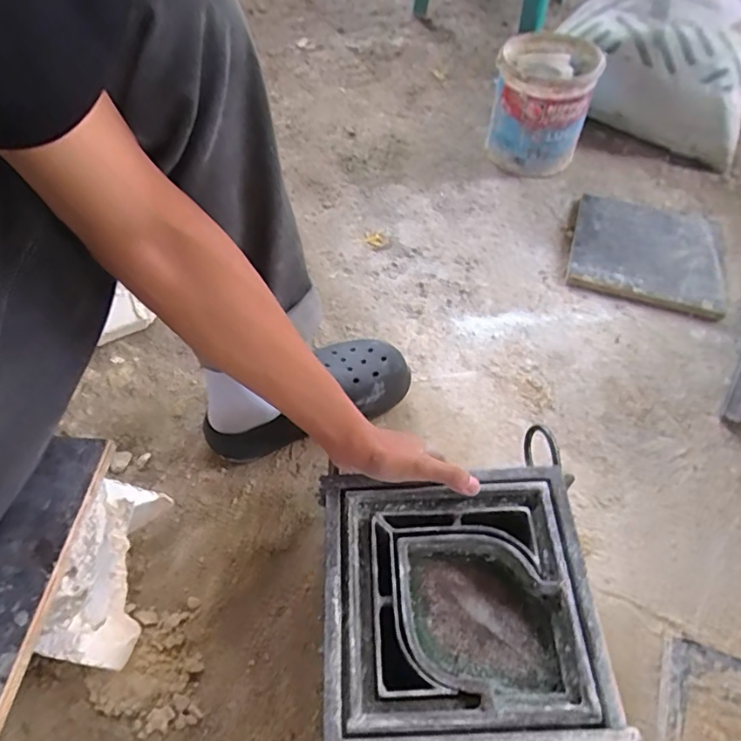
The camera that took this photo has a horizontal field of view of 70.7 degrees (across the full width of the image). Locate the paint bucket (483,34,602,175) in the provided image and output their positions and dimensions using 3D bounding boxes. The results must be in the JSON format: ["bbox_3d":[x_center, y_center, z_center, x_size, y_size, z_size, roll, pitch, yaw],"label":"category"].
[{"bbox_3d":[0.323,-0.499,1.014,0.172,0.207,0.185,-1,55,2],"label":"paint bucket"}]

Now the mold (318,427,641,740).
[{"bbox_3d":[0.076,0.201,0.457,0.229,0.037,0.235,-3,55,-3],"label":"mold"}]

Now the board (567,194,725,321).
[{"bbox_3d":[0.488,-0.217,0.912,0.252,0.018,0.277,15,56,9],"label":"board"}]

